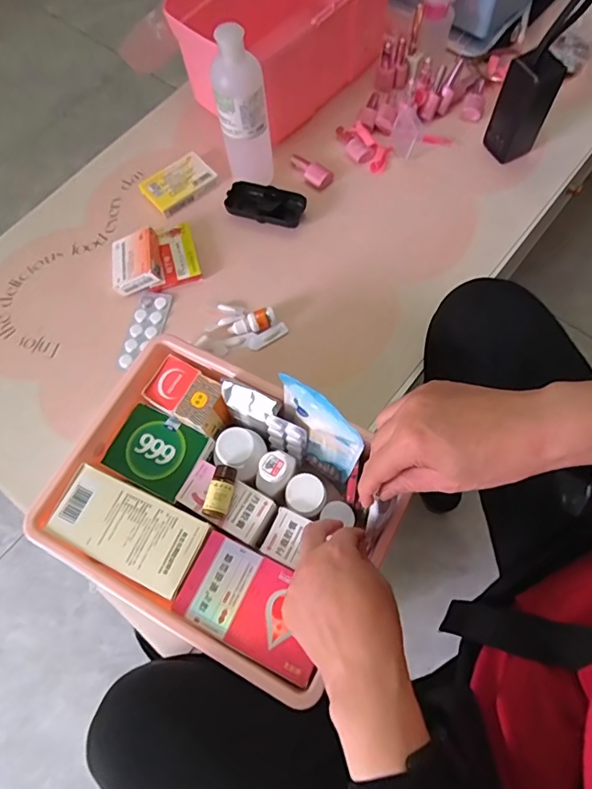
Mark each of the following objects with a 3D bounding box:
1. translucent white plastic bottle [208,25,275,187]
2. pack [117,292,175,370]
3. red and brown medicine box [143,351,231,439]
[{"bbox_3d":[-0.068,-0.359,0.629,0.061,0.207,0.050,-10,68,-1],"label":"translucent white plastic bottle"},{"bbox_3d":[-0.200,-0.085,0.637,0.043,0.005,0.114,12,70,8],"label":"pack"},{"bbox_3d":[-0.111,0.004,0.514,0.083,0.052,0.053,29,73,13],"label":"red and brown medicine box"}]

